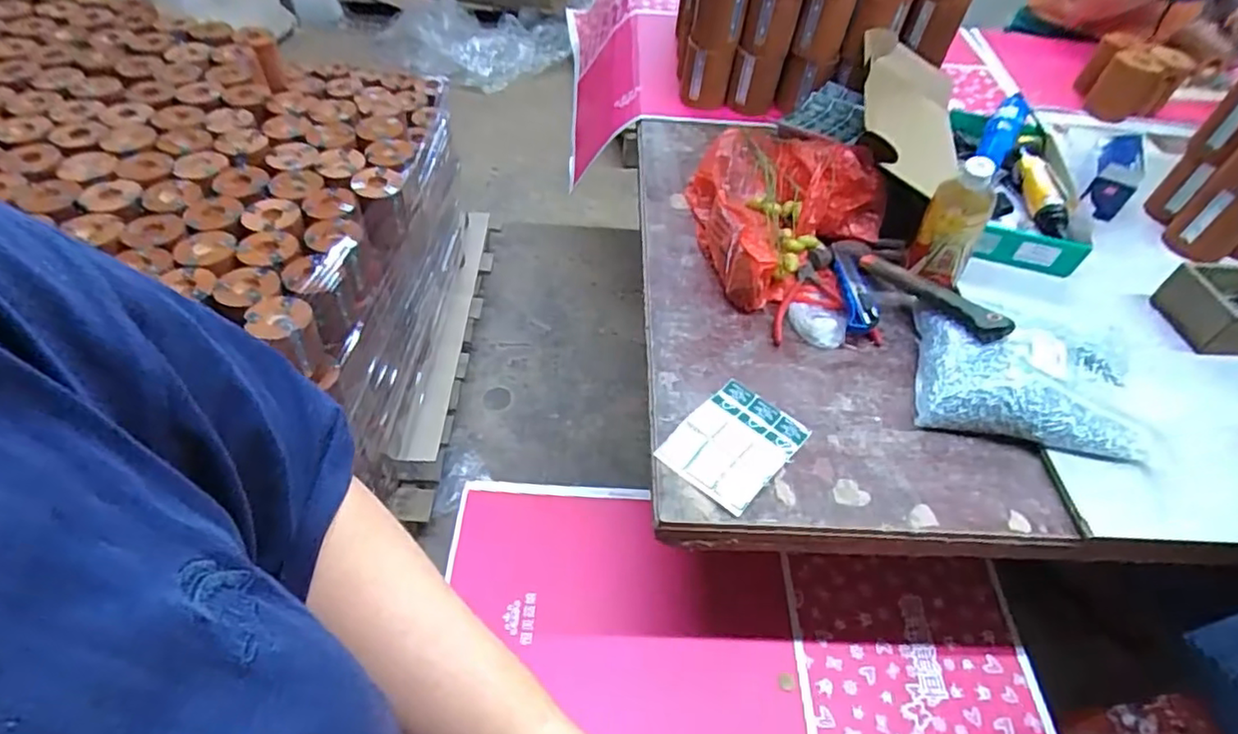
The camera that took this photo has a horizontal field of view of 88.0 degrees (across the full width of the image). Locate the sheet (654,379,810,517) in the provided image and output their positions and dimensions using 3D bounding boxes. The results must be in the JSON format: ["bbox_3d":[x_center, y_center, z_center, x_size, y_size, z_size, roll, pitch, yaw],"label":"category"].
[{"bbox_3d":[0.116,0.076,0.646,0.102,0.009,0.130,37,55,23],"label":"sheet"}]

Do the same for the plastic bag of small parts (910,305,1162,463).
[{"bbox_3d":[0.467,-0.001,0.714,0.262,0.062,0.202,13,50,5],"label":"plastic bag of small parts"}]

